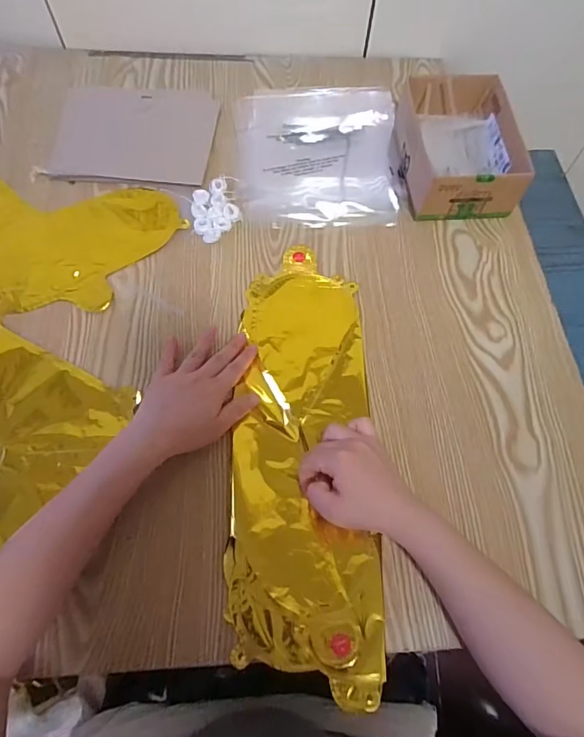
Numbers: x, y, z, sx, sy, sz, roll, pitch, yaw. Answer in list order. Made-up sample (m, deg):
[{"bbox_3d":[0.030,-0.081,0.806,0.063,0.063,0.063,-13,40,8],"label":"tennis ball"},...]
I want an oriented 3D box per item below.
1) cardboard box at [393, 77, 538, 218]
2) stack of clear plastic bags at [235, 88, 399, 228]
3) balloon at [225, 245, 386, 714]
[{"bbox_3d":[0.208,-0.280,0.572,0.124,0.071,0.183,-4,66,-5],"label":"cardboard box"},{"bbox_3d":[0.036,-0.294,0.611,0.213,0.009,0.256,-1,66,-3],"label":"stack of clear plastic bags"},{"bbox_3d":[0.012,0.064,0.448,0.132,0.023,0.428,1,64,-2],"label":"balloon"}]

